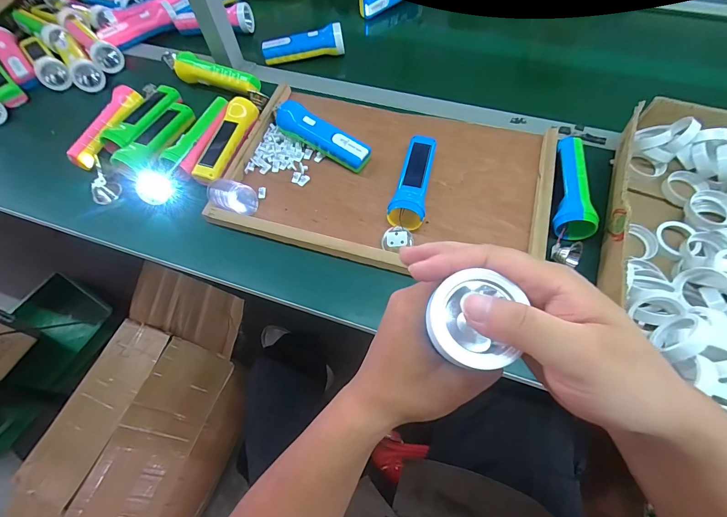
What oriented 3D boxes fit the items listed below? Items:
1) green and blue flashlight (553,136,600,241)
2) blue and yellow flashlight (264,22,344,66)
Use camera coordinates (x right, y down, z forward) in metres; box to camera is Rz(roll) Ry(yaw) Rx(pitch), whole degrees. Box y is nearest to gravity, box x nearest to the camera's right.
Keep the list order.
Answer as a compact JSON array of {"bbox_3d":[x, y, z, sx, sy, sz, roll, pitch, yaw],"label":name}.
[{"bbox_3d":[0.294,-0.102,0.484,0.046,0.042,0.161,10,64,7],"label":"green and blue flashlight"},{"bbox_3d":[-0.119,-0.421,0.672,0.158,0.042,0.049,-10,63,-3],"label":"blue and yellow flashlight"}]

